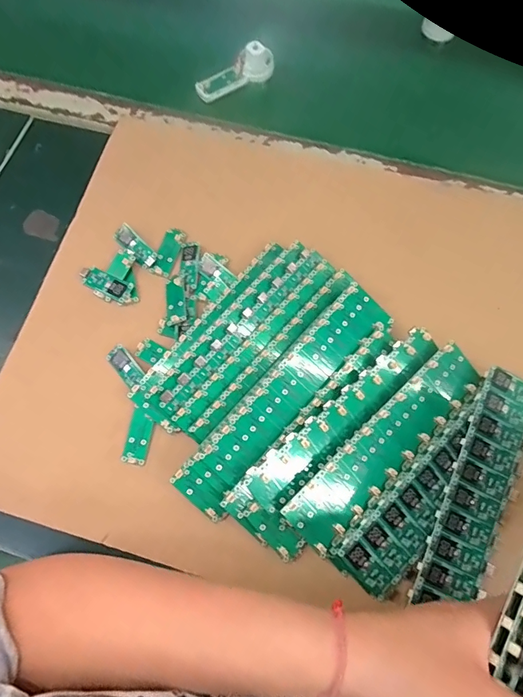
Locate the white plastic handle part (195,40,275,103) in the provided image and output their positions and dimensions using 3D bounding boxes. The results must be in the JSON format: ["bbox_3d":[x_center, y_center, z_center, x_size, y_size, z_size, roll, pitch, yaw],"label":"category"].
[{"bbox_3d":[-0.030,-0.312,0.461,0.095,0.028,0.024,-28,74,-9],"label":"white plastic handle part"}]

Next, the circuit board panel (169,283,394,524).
[{"bbox_3d":[0.021,0.035,0.319,0.046,0.009,0.212,41,76,14],"label":"circuit board panel"}]

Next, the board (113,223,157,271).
[{"bbox_3d":[-0.119,-0.096,0.392,0.018,0.007,0.049,-41,76,-12],"label":"board"}]

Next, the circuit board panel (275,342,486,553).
[{"bbox_3d":[0.096,0.069,0.310,0.185,0.004,0.044,-42,95,-12],"label":"circuit board panel"}]

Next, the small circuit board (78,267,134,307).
[{"bbox_3d":[-0.144,-0.058,0.381,0.048,0.007,0.022,25,73,8],"label":"small circuit board"}]

